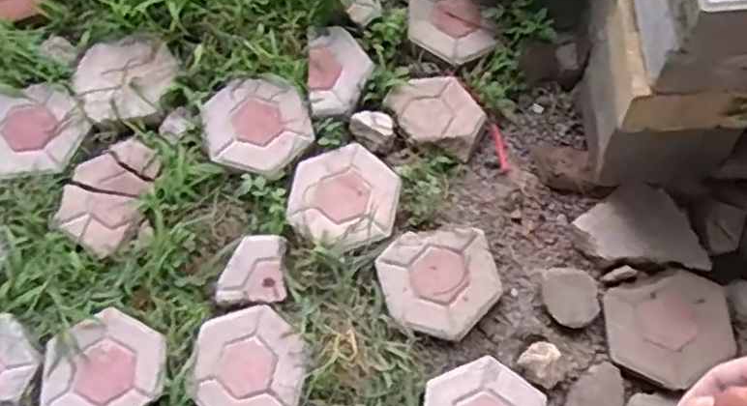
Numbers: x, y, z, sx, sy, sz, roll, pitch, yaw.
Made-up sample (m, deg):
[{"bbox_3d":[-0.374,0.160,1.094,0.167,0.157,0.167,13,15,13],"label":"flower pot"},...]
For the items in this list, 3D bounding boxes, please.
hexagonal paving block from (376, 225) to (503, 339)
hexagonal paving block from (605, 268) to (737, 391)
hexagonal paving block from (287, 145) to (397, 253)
[{"bbox_3d":[0.119,0.138,1.209,0.199,0.048,0.198,-15,71,-3],"label":"hexagonal paving block"},{"bbox_3d":[0.496,0.211,1.163,0.196,0.033,0.183,-6,68,10],"label":"hexagonal paving block"},{"bbox_3d":[-0.051,-0.017,1.272,0.200,0.036,0.212,10,72,6],"label":"hexagonal paving block"}]

